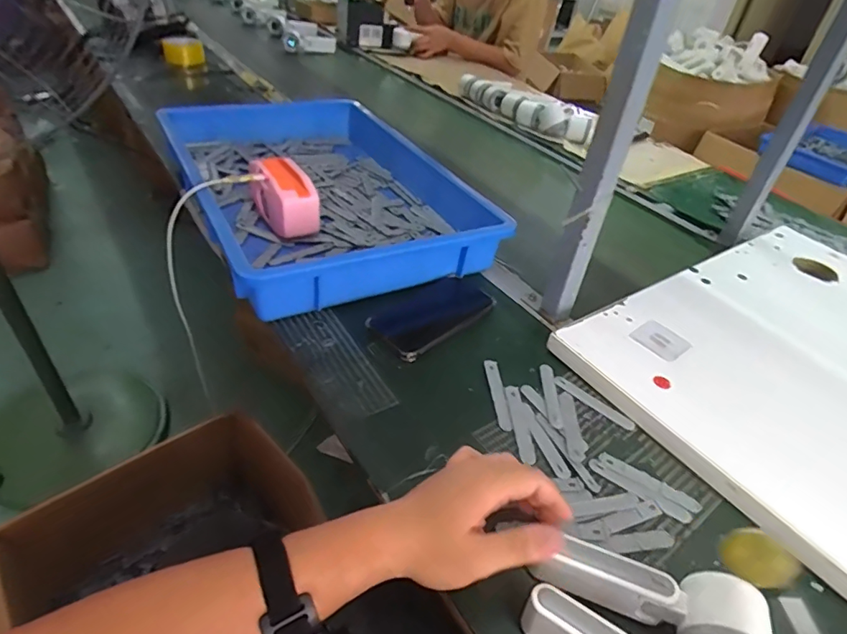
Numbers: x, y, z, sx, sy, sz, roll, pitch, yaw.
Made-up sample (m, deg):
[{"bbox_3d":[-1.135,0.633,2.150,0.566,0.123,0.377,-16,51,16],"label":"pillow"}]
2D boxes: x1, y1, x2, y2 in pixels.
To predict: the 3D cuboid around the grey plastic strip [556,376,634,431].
[{"bbox_3d":[0.192,0.096,0.579,0.097,0.005,0.017,32,46,28],"label":"grey plastic strip"}]

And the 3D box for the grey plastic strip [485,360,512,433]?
[{"bbox_3d":[0.081,0.083,0.560,0.015,0.004,0.097,1,40,-6],"label":"grey plastic strip"}]

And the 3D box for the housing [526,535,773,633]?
[{"bbox_3d":[0.167,0.203,0.376,0.155,0.059,0.053,16,40,19],"label":"housing"}]

